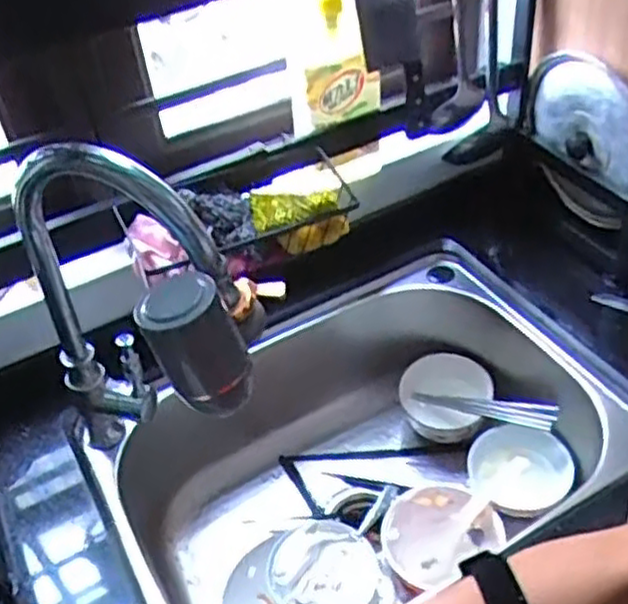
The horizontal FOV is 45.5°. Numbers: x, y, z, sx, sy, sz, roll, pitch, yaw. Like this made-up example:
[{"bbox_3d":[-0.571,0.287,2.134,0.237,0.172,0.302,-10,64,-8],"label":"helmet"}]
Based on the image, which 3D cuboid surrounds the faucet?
[{"bbox_3d":[-0.146,0.045,0.688,0.265,0.383,0.088,29,54,31],"label":"faucet"}]

